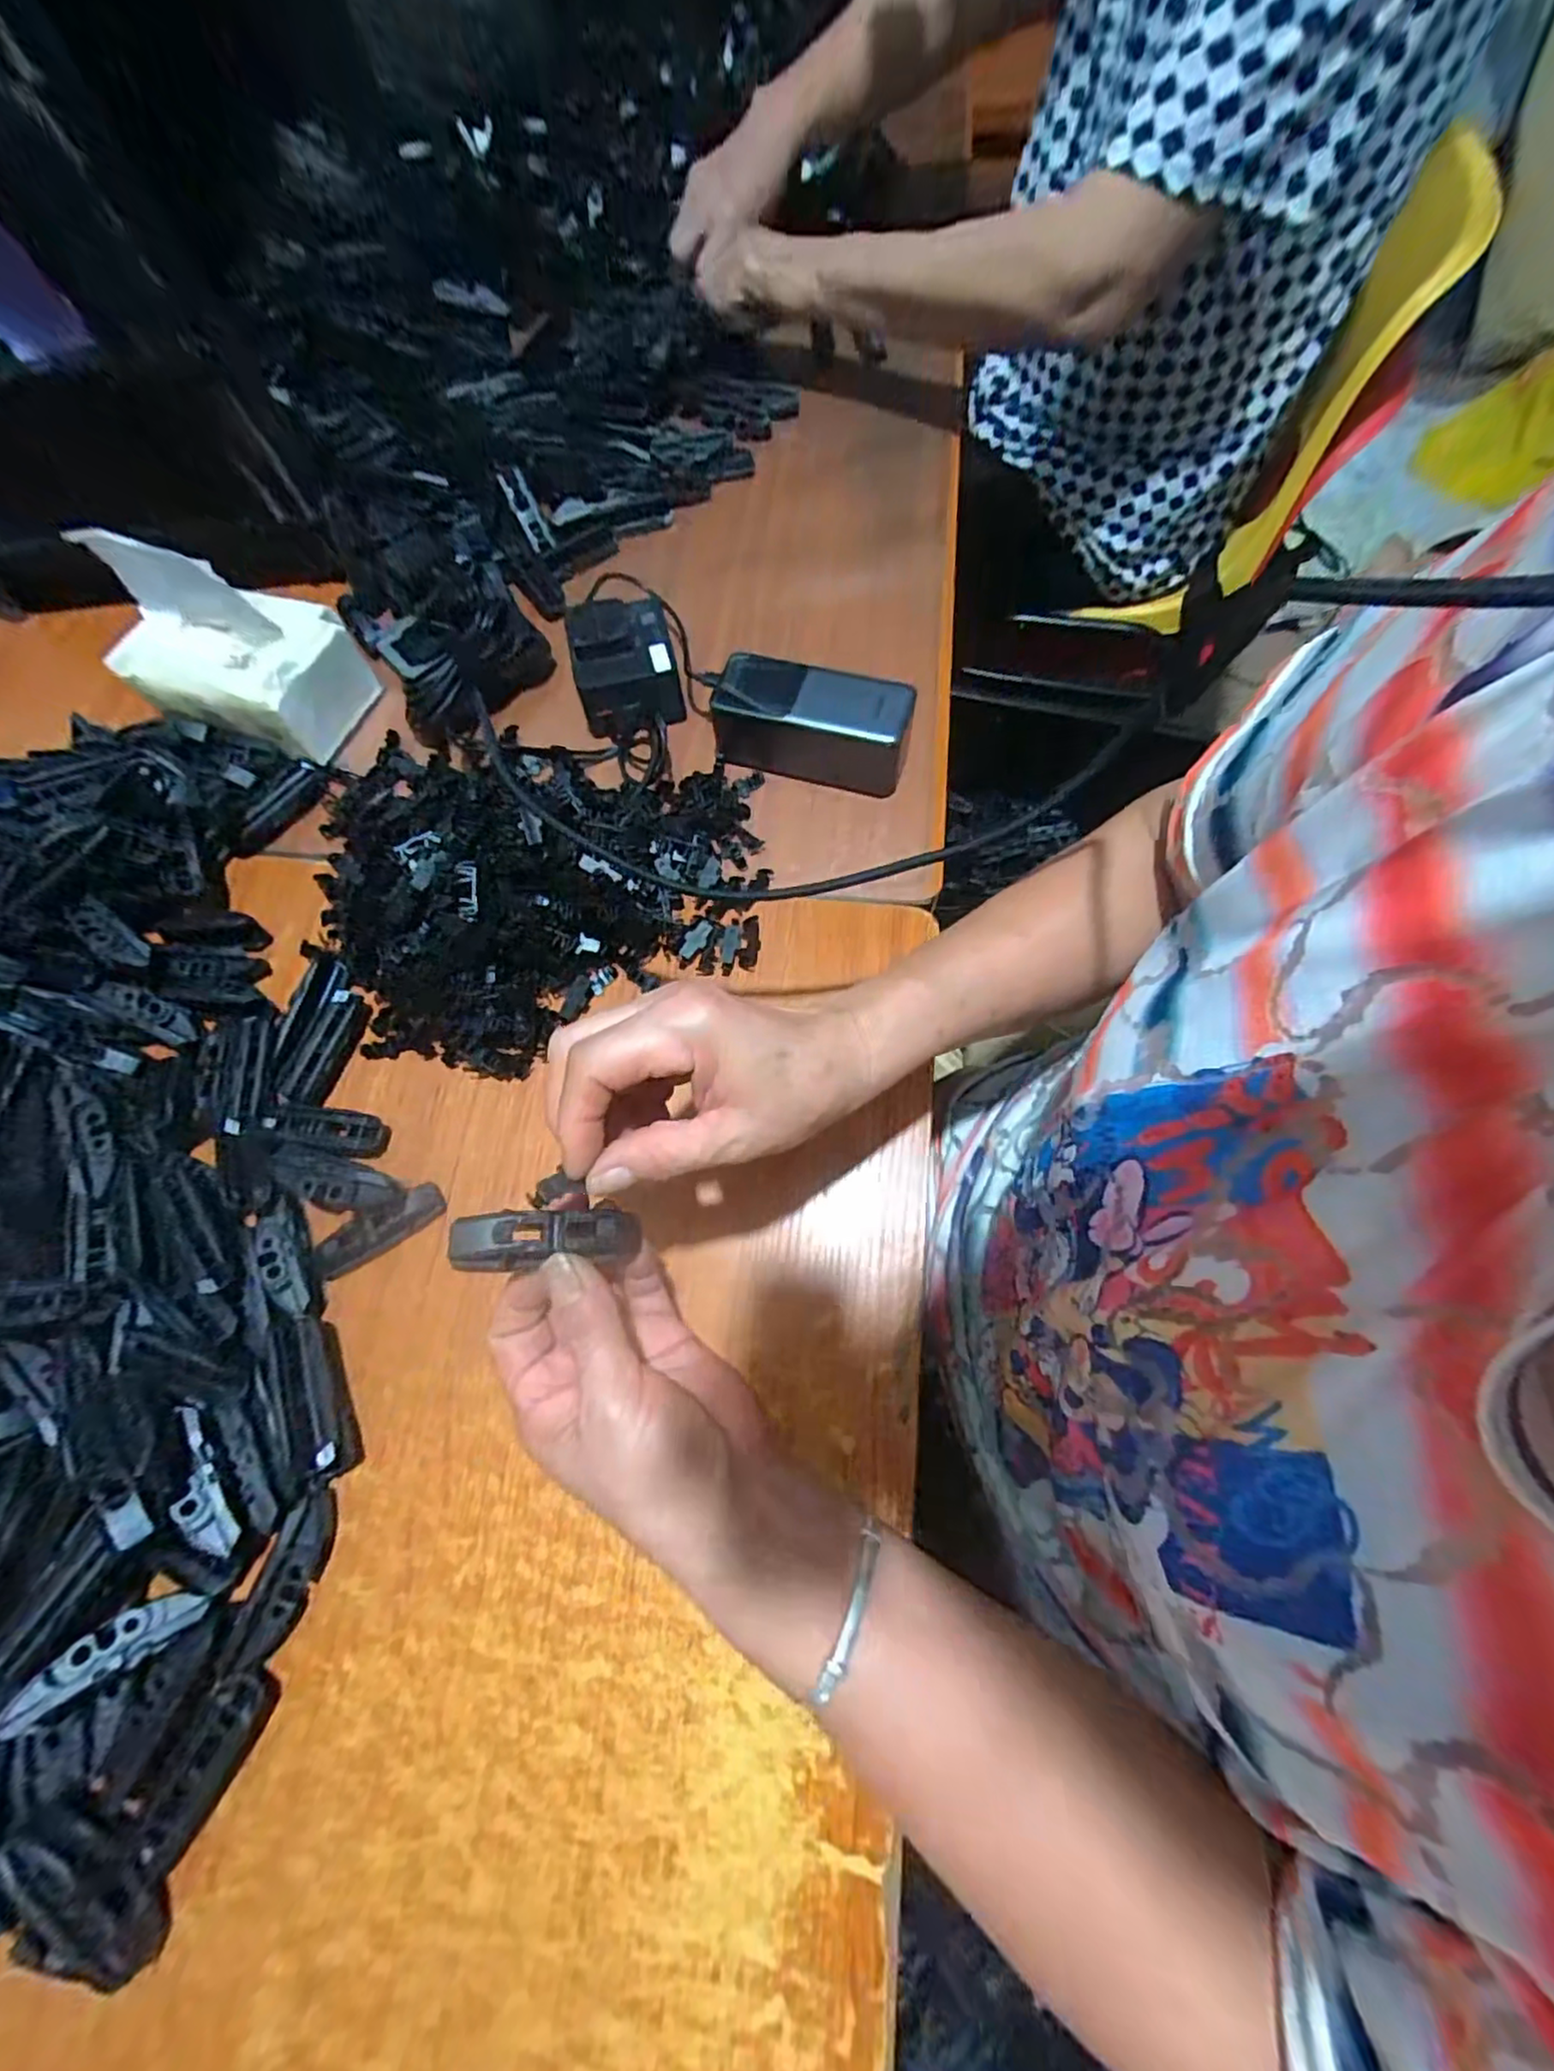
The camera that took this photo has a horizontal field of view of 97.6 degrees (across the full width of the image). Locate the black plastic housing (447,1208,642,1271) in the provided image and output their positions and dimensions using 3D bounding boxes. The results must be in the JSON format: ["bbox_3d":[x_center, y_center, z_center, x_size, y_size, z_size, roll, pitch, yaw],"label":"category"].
[{"bbox_3d":[-0.090,0.080,0.269,0.071,0.015,0.020,3,67,-24],"label":"black plastic housing"}]

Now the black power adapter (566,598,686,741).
[{"bbox_3d":[-0.108,-0.262,0.481,0.070,0.051,0.076,-17,70,-5],"label":"black power adapter"}]

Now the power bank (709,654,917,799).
[{"bbox_3d":[0.022,-0.207,0.455,0.129,0.050,0.058,15,69,8],"label":"power bank"}]

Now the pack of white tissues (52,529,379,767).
[{"bbox_3d":[-0.379,-0.272,0.463,0.141,0.105,0.093,13,69,8],"label":"pack of white tissues"}]

